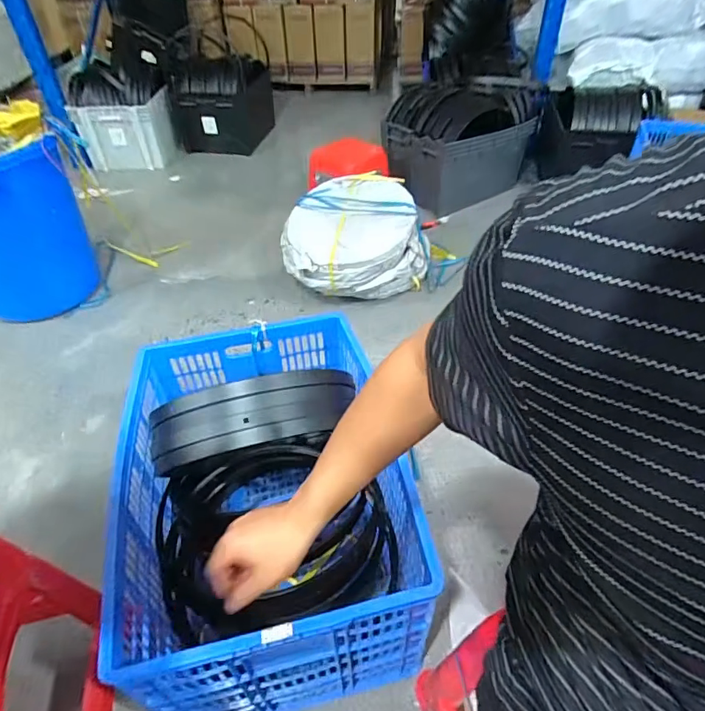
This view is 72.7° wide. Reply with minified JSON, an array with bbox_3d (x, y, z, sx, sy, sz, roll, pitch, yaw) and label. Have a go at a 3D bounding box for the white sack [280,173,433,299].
[{"bbox_3d":[0.011,-0.414,1.738,0.510,0.323,0.393,-13,44,-12],"label":"white sack"}]

